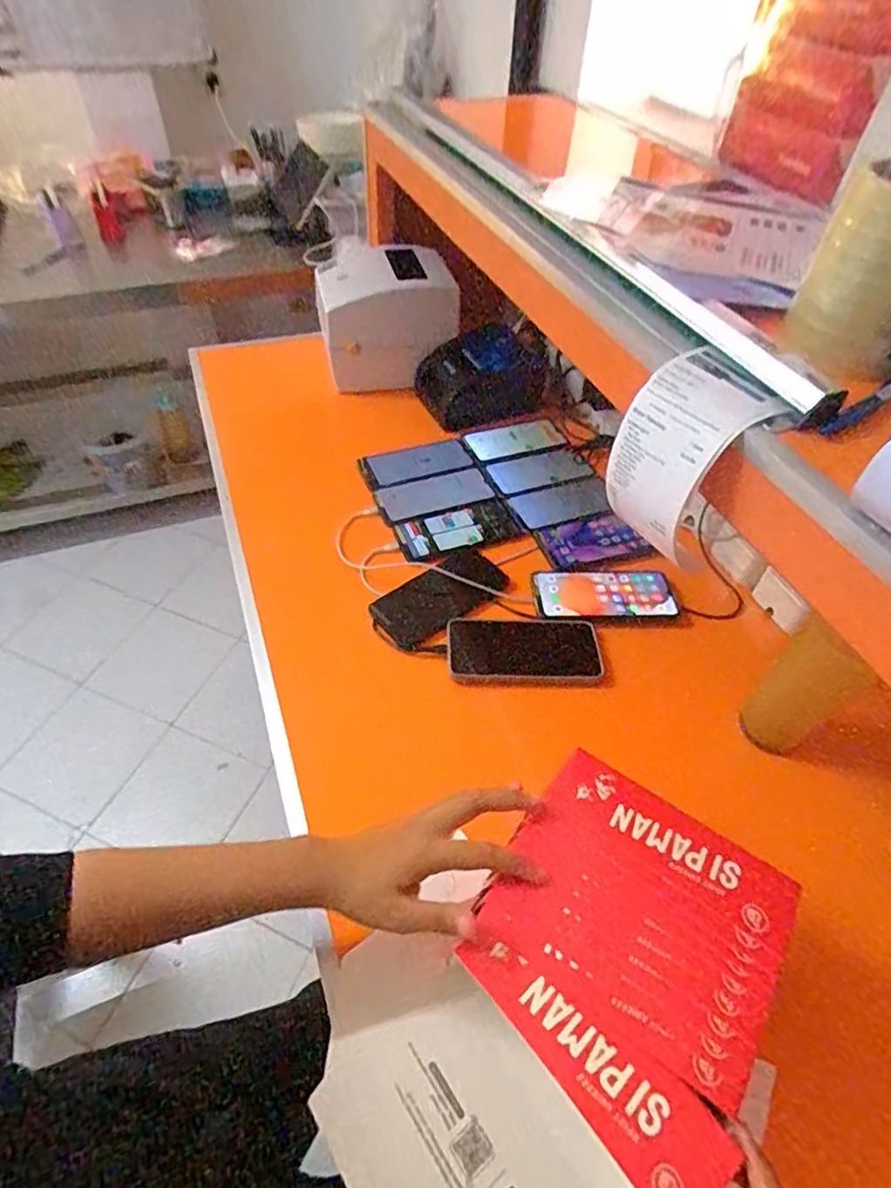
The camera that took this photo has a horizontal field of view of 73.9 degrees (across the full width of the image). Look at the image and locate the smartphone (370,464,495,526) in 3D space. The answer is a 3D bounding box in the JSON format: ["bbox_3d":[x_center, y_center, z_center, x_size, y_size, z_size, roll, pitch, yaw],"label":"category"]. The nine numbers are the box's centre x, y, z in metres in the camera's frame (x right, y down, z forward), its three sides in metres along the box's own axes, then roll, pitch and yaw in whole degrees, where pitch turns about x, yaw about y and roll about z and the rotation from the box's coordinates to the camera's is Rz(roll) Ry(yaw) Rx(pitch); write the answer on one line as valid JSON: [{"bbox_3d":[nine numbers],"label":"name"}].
[{"bbox_3d":[-0.014,-0.140,0.837,0.164,0.012,0.078,-17,53,-17],"label":"smartphone"}]

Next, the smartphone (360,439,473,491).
[{"bbox_3d":[-0.040,-0.194,0.876,0.164,0.009,0.075,-17,53,-17],"label":"smartphone"}]

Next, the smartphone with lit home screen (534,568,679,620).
[{"bbox_3d":[0.194,0.000,0.725,0.169,0.009,0.080,-4,50,-6],"label":"smartphone with lit home screen"}]

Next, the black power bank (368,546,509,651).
[{"bbox_3d":[-0.004,0.004,0.720,0.159,0.022,0.081,-30,57,-25],"label":"black power bank"}]

